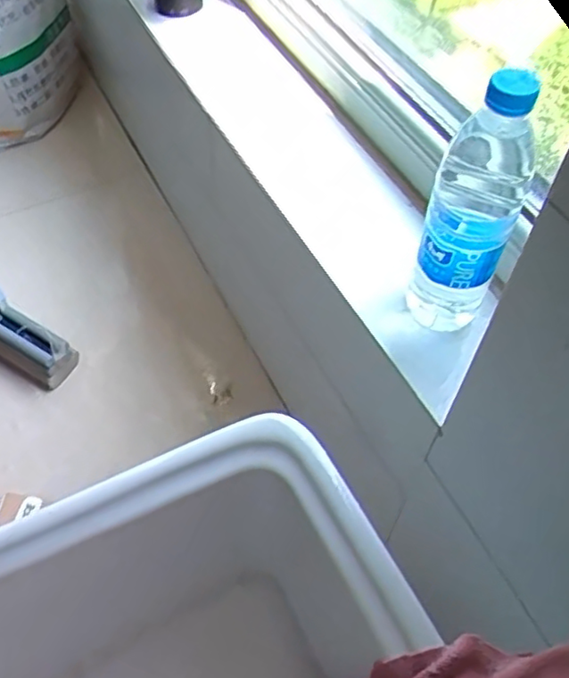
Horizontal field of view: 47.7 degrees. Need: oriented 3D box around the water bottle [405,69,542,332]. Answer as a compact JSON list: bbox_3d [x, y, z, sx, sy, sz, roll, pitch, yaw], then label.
[{"bbox_3d":[0.144,-0.101,0.488,0.065,0.219,0.079,18,56,12],"label":"water bottle"}]

